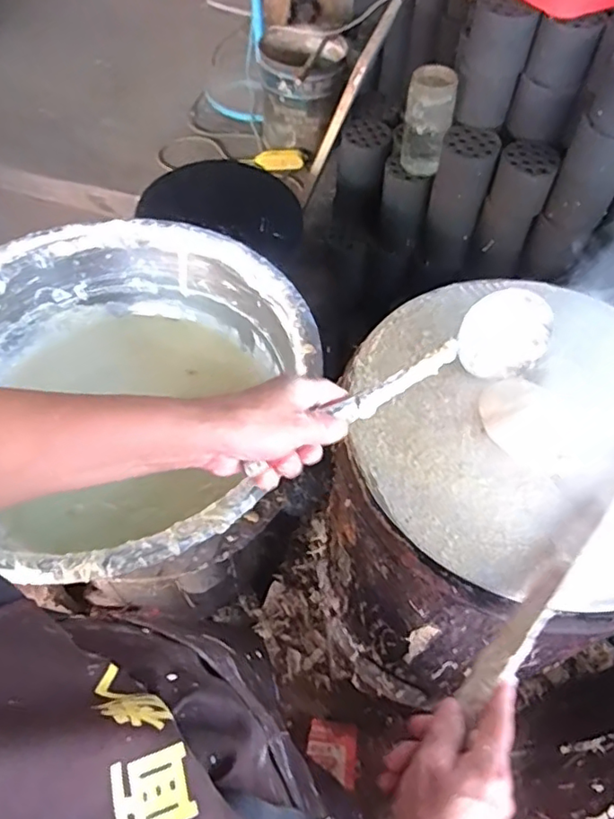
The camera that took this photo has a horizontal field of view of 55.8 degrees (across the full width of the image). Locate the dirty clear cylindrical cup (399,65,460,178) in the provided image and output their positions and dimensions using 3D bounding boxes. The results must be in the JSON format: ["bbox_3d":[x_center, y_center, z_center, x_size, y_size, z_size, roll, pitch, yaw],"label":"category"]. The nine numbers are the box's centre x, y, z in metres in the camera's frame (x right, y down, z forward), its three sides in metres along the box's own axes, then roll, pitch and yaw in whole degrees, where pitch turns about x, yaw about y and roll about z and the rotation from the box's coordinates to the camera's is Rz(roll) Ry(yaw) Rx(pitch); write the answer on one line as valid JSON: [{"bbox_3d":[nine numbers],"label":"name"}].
[{"bbox_3d":[0.219,-0.520,1.055,0.085,0.165,0.066,14,56,9],"label":"dirty clear cylindrical cup"}]

